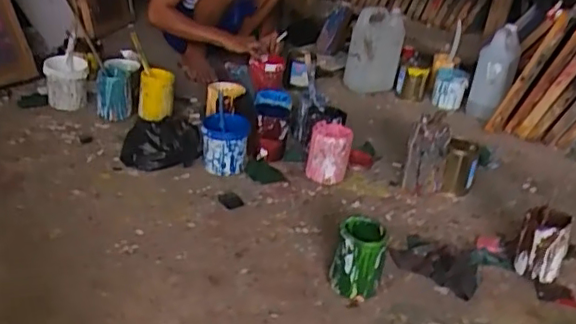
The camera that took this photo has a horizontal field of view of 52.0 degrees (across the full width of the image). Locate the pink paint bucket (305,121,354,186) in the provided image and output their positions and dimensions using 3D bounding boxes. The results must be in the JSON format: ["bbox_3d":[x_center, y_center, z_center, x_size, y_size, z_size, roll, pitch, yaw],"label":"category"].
[{"bbox_3d":[0.109,-0.022,1.560,0.102,0.148,0.112,4,27,-2],"label":"pink paint bucket"}]

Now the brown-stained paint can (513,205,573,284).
[{"bbox_3d":[0.532,0.180,1.242,0.089,0.139,0.081,4,27,-2],"label":"brown-stained paint can"}]

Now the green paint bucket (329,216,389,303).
[{"bbox_3d":[0.142,0.190,1.167,0.097,0.129,0.113,12,28,13],"label":"green paint bucket"}]

